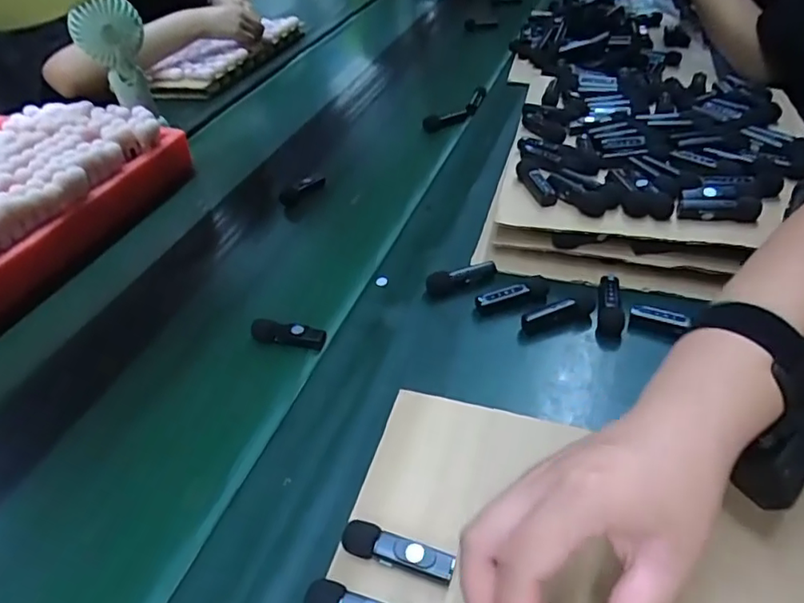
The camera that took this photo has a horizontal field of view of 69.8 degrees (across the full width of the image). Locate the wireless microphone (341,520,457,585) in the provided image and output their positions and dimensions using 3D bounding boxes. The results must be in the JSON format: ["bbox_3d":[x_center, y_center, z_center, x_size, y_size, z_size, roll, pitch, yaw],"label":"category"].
[{"bbox_3d":[-0.002,0.142,0.326,0.064,0.013,0.017,9,43,20],"label":"wireless microphone"}]

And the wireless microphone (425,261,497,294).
[{"bbox_3d":[0.055,-0.021,0.513,0.066,0.020,0.015,-15,40,-8],"label":"wireless microphone"}]

